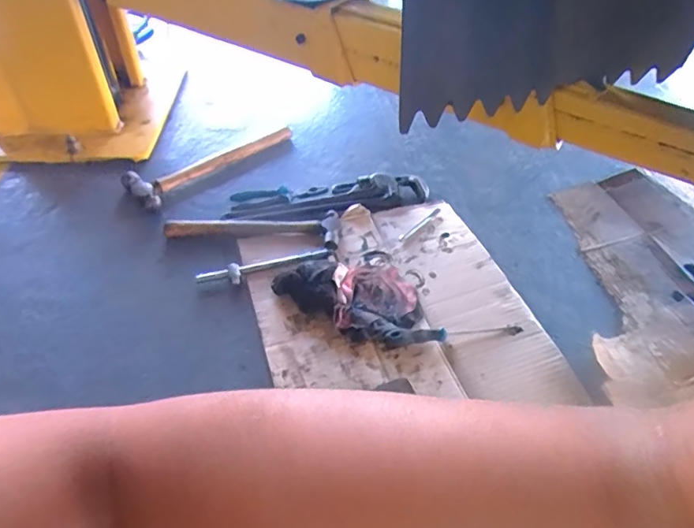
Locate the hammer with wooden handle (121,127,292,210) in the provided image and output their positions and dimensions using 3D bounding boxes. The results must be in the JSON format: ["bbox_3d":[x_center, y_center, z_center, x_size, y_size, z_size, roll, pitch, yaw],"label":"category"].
[{"bbox_3d":[-0.312,-0.249,1.157,0.119,0.031,0.410,34,53,26],"label":"hammer with wooden handle"}]

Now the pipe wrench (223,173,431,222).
[{"bbox_3d":[-0.032,-0.143,1.037,0.412,0.036,0.098,-7,47,-10],"label":"pipe wrench"}]

